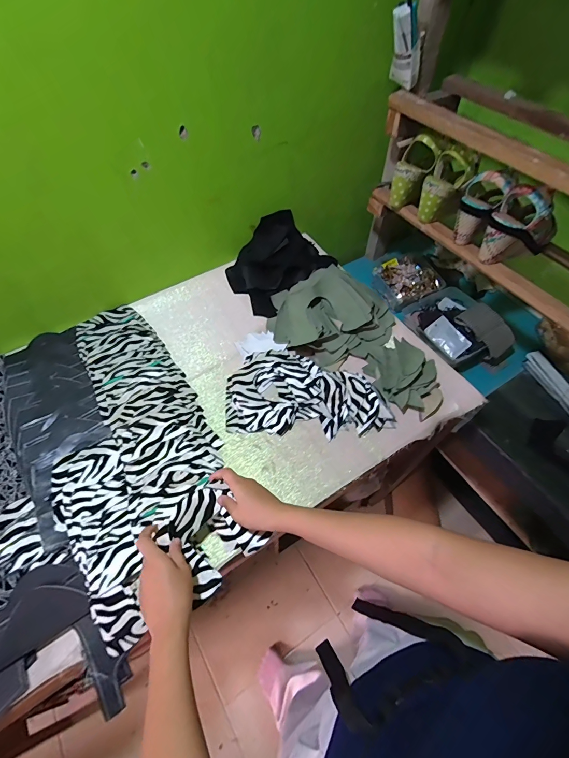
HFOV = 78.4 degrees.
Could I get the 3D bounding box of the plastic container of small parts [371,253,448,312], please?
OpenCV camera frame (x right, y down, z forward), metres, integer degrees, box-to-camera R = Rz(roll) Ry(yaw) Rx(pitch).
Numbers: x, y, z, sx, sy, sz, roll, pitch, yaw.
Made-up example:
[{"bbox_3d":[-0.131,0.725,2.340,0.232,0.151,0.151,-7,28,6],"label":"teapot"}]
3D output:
[{"bbox_3d":[0.341,-0.282,0.984,0.166,0.053,0.178,-27,61,-18],"label":"plastic container of small parts"}]

